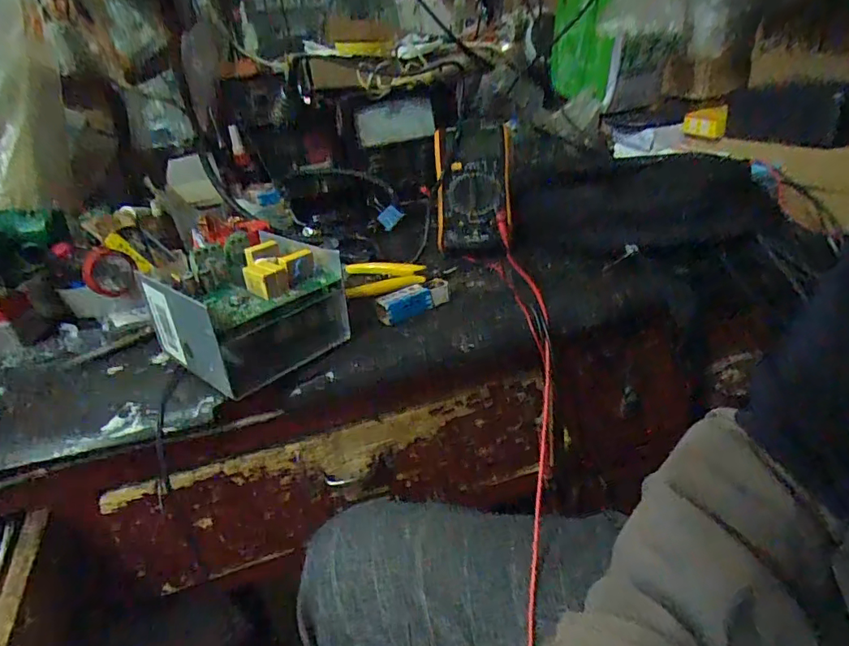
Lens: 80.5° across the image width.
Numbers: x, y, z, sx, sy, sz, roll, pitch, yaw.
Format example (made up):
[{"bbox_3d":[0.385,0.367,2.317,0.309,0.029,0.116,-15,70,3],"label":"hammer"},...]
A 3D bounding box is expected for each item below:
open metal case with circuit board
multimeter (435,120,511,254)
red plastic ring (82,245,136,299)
[{"bbox_3d":[-0.134,-0.012,0.394,0.114,0.081,0.119,15,34,38],"label":"open metal case with circuit board"},{"bbox_3d":[0.053,-0.156,0.561,0.081,0.028,0.178,-1,67,13],"label":"multimeter"},{"bbox_3d":[-0.312,-0.050,0.495,0.048,0.051,0.014,-8,26,1],"label":"red plastic ring"}]

